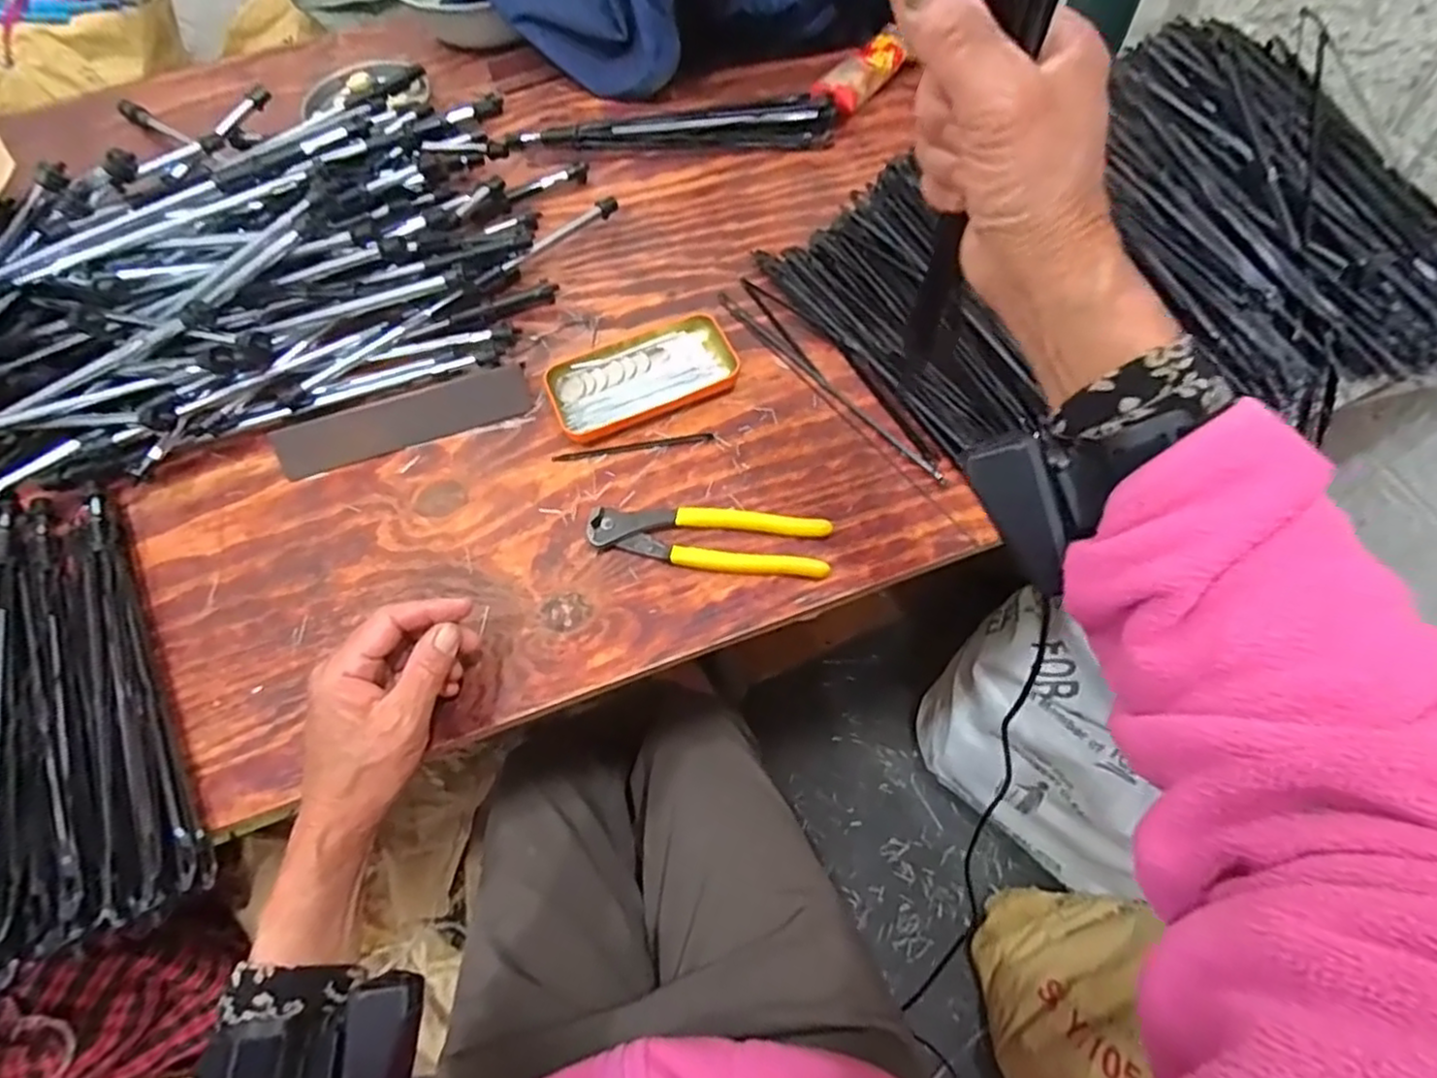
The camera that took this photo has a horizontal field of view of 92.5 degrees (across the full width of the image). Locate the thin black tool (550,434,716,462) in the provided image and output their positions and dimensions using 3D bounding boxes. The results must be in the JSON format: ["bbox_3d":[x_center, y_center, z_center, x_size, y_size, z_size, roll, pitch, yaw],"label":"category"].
[{"bbox_3d":[-0.064,-0.069,0.517,0.119,0.004,0.010,-8,62,-1],"label":"thin black tool"}]

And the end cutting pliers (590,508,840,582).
[{"bbox_3d":[-0.007,-0.001,0.468,0.162,0.012,0.042,5,62,6],"label":"end cutting pliers"}]

